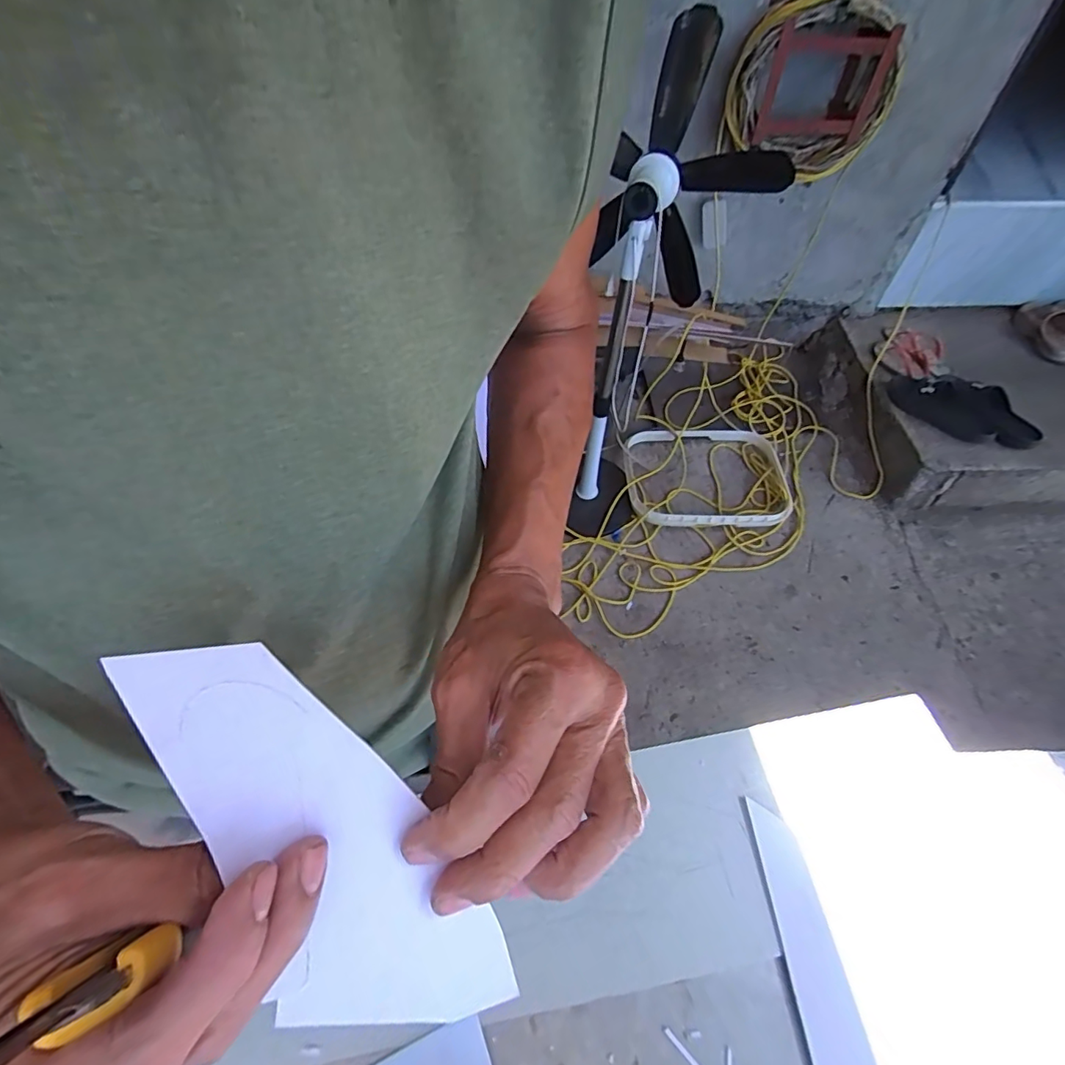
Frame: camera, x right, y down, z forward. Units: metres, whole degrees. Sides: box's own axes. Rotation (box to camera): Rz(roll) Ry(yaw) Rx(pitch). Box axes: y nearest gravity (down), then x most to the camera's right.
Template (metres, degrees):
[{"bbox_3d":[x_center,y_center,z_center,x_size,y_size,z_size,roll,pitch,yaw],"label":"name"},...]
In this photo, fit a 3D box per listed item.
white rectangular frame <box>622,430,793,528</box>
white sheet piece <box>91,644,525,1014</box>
[{"bbox_3d":[0.487,-0.168,1.493,0.457,0.045,0.355,0,56,0],"label":"white rectangular frame"},{"bbox_3d":[-0.076,0.107,0.185,0.062,0.004,0.167,-38,92,-23],"label":"white sheet piece"}]

